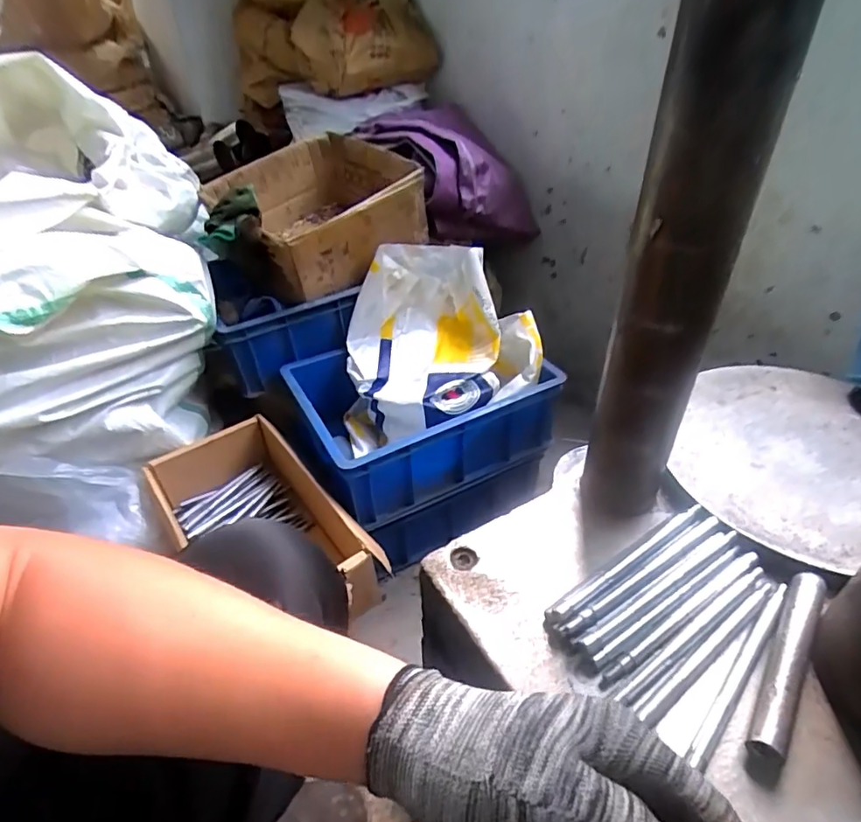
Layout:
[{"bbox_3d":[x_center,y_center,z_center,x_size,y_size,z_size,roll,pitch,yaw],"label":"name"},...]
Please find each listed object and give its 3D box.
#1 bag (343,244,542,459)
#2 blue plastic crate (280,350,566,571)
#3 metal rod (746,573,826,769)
[{"bbox_3d":[0.016,-0.101,0.945,0.323,0.250,0.309,2,40,4],"label":"bag"},{"bbox_3d":[-0.021,0.014,0.976,0.380,0.200,0.295,-21,43,-21],"label":"blue plastic crate"},{"bbox_3d":[0.237,0.162,0.362,0.021,0.016,0.139,26,47,29],"label":"metal rod"}]

